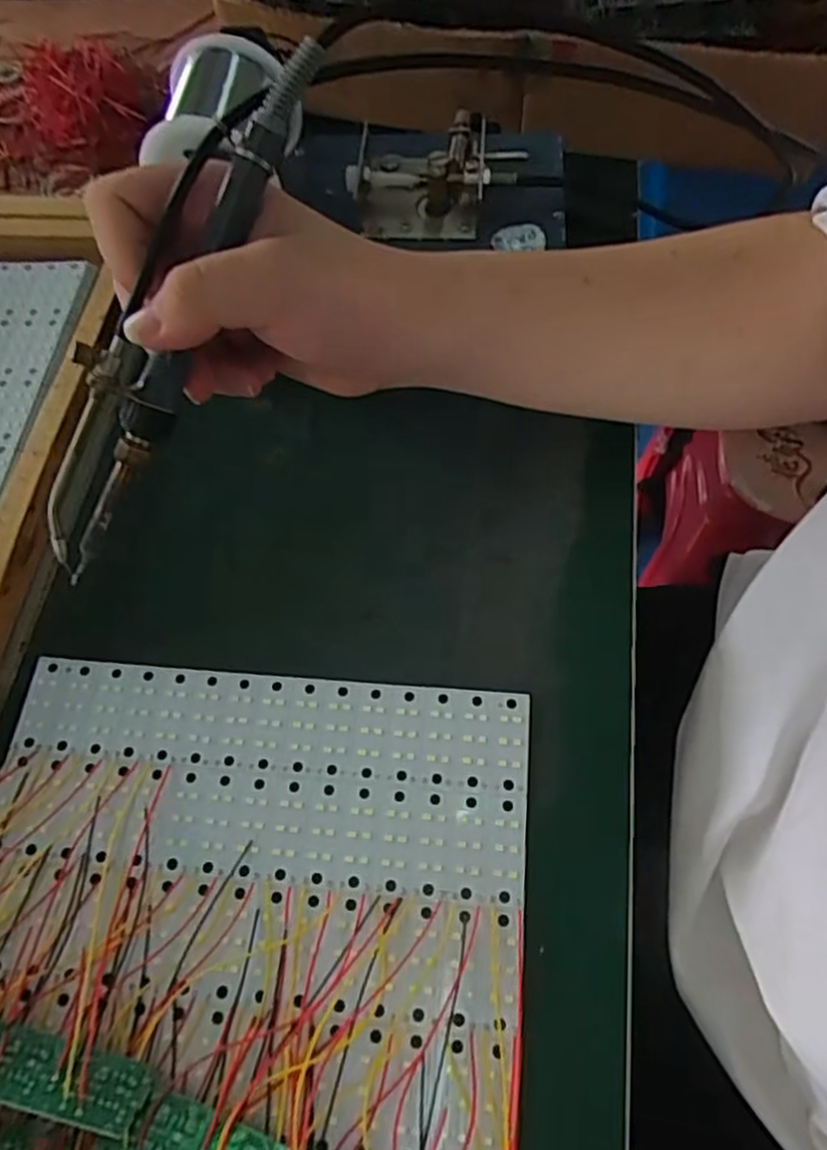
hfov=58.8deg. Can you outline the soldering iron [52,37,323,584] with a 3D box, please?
[{"bbox_3d":[-0.091,-0.093,0.266,0.026,0.024,0.206,36,103,16],"label":"soldering iron"}]

